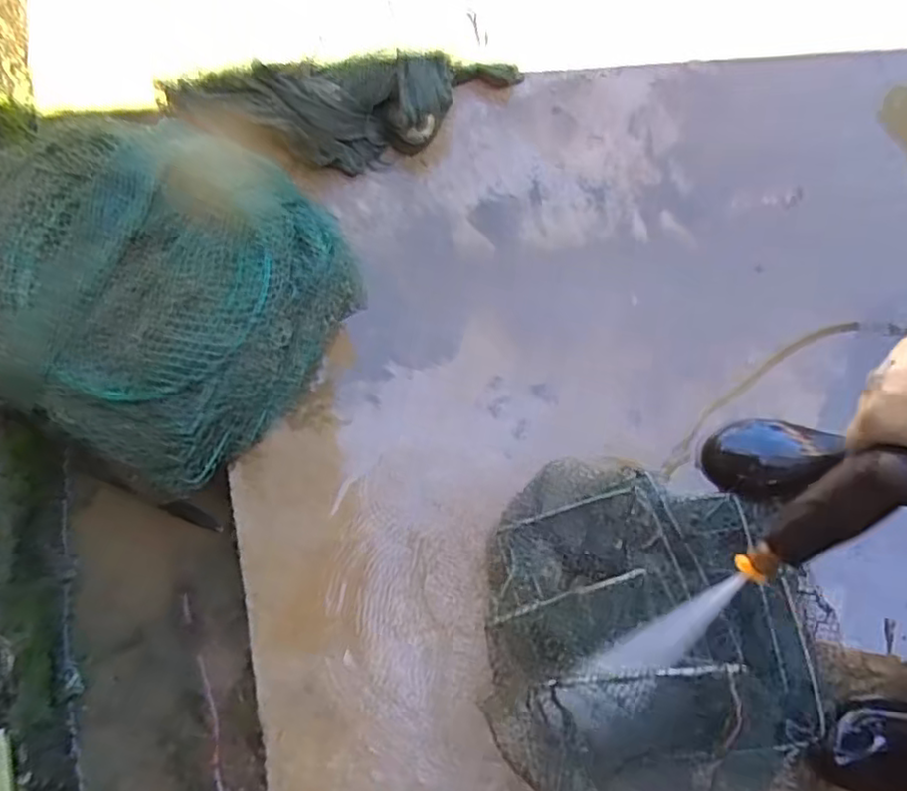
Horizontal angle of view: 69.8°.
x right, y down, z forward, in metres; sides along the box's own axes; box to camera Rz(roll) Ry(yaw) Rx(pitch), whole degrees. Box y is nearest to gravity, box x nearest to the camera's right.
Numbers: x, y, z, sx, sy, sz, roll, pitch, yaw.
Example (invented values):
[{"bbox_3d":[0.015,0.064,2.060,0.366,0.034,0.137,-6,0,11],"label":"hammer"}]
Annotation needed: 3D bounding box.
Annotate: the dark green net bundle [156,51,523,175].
[{"bbox_3d":[-0.162,-0.424,0.946,0.503,0.117,0.139,-6,75,-1],"label":"dark green net bundle"}]

